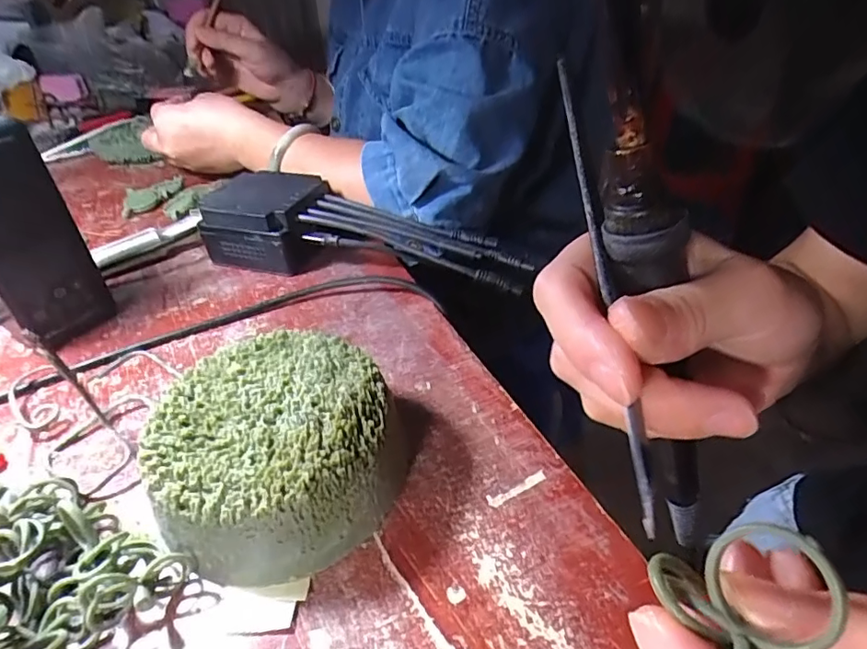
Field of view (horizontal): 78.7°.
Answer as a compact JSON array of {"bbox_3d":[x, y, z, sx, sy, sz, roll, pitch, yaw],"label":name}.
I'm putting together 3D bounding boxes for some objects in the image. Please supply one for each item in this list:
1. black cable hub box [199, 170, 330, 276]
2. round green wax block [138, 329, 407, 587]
[{"bbox_3d":[-0.122,-0.079,0.402,0.086,0.052,0.068,10,39,18],"label":"black cable hub box"},{"bbox_3d":[-0.065,0.052,0.230,0.101,0.045,0.100,-2,37,2],"label":"round green wax block"}]

